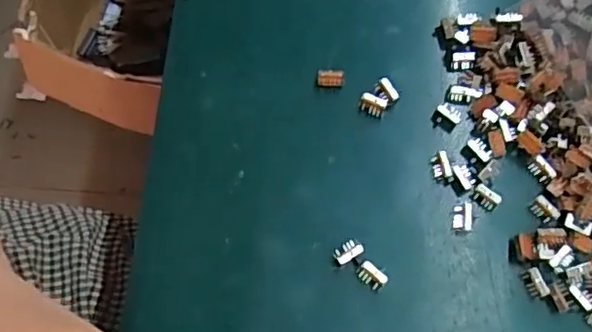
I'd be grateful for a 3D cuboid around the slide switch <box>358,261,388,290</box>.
[{"bbox_3d":[0.035,0.050,0.275,0.013,0.006,0.009,35,73,11],"label":"slide switch"}]

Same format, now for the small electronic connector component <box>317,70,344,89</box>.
[{"bbox_3d":[0.018,-0.045,0.307,0.014,0.005,0.008,2,70,0],"label":"small electronic connector component"}]

